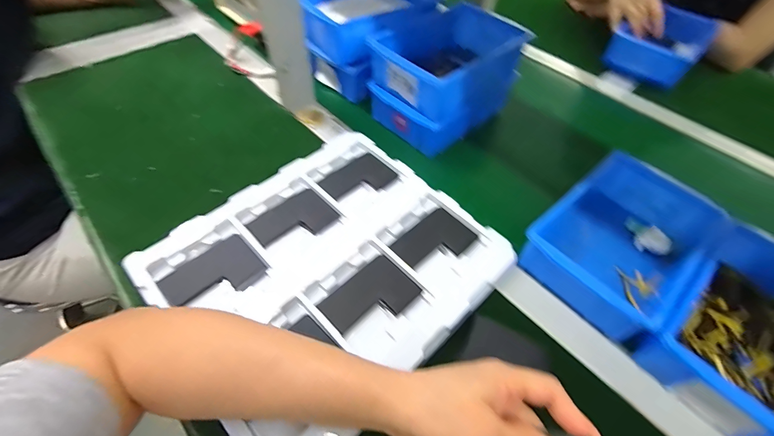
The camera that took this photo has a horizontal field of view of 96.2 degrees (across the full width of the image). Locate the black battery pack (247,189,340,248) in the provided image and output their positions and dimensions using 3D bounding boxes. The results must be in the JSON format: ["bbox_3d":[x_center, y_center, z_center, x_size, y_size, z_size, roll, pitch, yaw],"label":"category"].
[{"bbox_3d":[-0.110,0.004,0.412,0.090,0.004,0.065,-38,63,-26],"label":"black battery pack"}]

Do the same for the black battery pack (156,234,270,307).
[{"bbox_3d":[-0.180,0.061,0.363,0.068,0.004,0.091,39,61,24],"label":"black battery pack"}]

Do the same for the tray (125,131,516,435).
[{"bbox_3d":[-0.060,0.042,0.375,0.314,0.014,0.283,-38,64,-25],"label":"tray"}]

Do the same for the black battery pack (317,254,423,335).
[{"bbox_3d":[-0.016,0.082,0.355,0.089,0.004,0.061,-37,63,-26],"label":"black battery pack"}]

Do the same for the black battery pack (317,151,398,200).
[{"bbox_3d":[-0.037,-0.050,0.457,0.088,0.004,0.061,-36,62,-25],"label":"black battery pack"}]

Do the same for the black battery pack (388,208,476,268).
[{"bbox_3d":[0.055,0.027,0.401,0.087,0.004,0.060,-36,62,-25],"label":"black battery pack"}]

